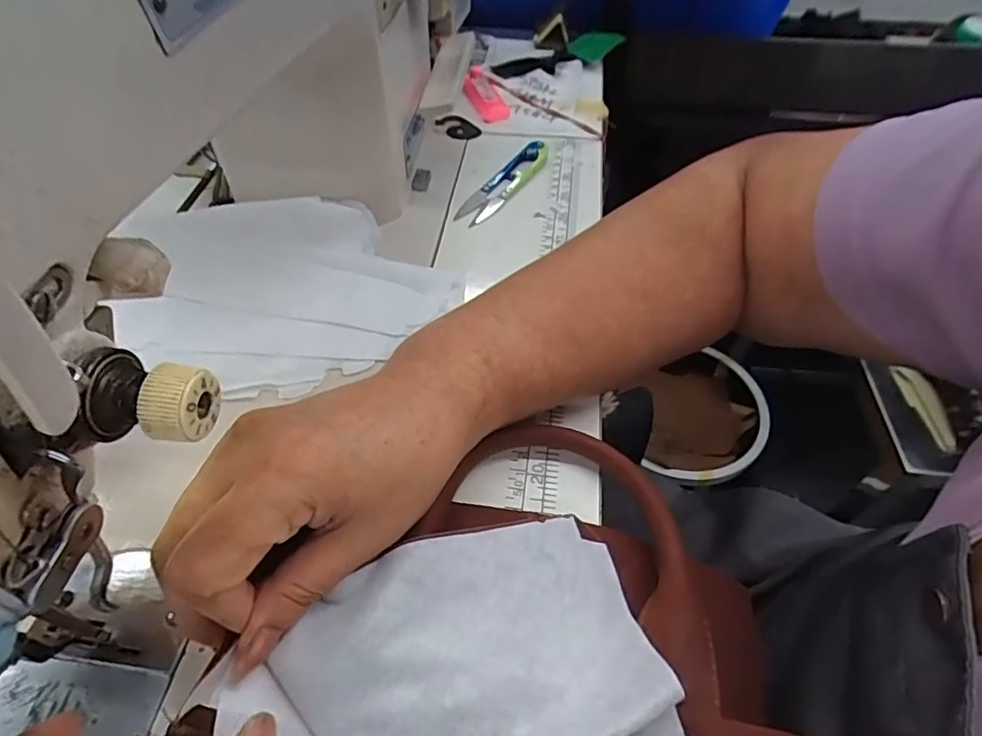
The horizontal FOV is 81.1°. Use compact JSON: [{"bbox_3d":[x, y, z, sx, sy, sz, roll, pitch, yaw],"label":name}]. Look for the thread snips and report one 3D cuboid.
[{"bbox_3d":[0.011,-0.136,0.423,0.024,0.013,0.109,26,55,19],"label":"thread snips"}]

